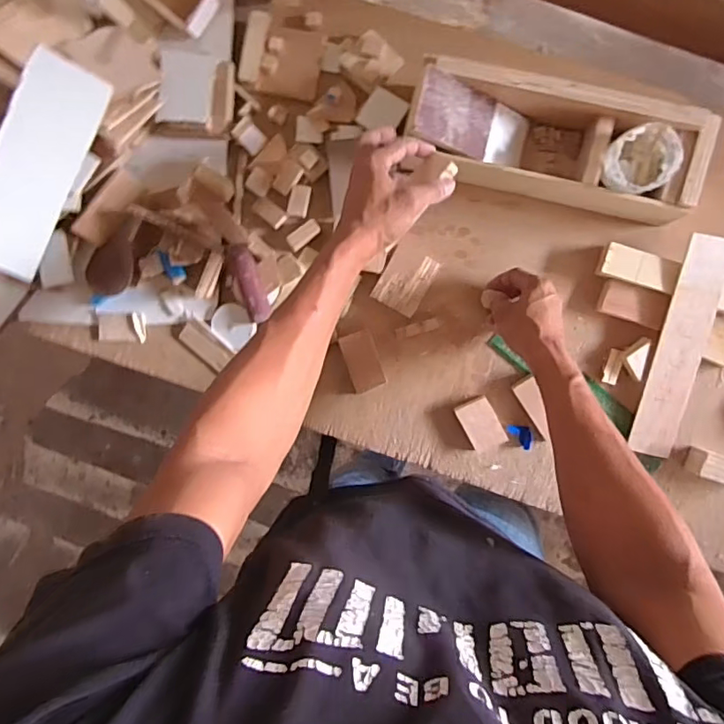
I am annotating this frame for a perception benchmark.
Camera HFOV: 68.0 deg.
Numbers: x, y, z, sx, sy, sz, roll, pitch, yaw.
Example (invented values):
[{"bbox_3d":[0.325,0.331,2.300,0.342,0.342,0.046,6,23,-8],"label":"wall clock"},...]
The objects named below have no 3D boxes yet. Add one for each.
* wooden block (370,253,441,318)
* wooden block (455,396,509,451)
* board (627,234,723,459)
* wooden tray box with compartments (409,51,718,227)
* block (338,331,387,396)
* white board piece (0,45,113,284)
[{"bbox_3d":[0.055,-0.101,0.665,0.055,0.012,0.075,30,95,1],"label":"wooden block"},{"bbox_3d":[0.148,0.078,0.671,0.043,0.019,0.064,-27,92,5],"label":"wooden block"},{"bbox_3d":[0.376,-0.015,0.631,0.052,0.009,0.258,12,102,7],"label":"board"},{"bbox_3d":[0.215,-0.242,0.607,0.320,0.080,0.120,13,95,2],"label":"wooden tray box with compartments"},{"bbox_3d":[0.001,-0.001,0.677,0.041,0.009,0.073,-18,93,4],"label":"block"},{"bbox_3d":[-0.369,-0.216,0.604,0.082,0.017,0.243,23,104,-31],"label":"white board piece"}]

